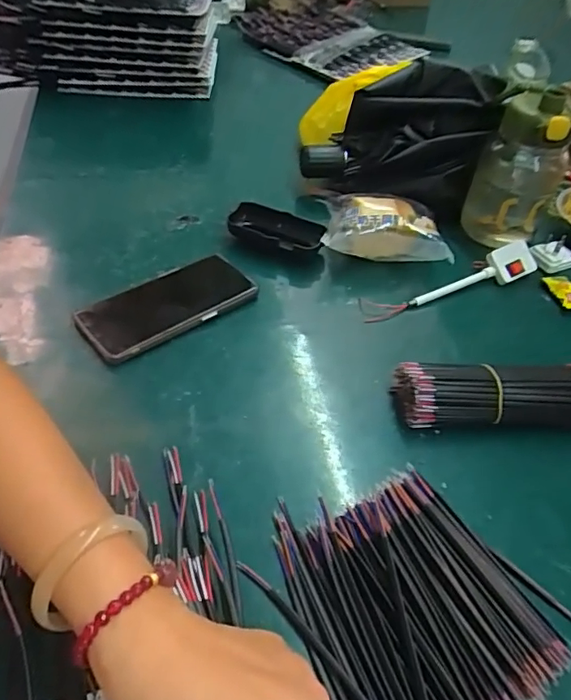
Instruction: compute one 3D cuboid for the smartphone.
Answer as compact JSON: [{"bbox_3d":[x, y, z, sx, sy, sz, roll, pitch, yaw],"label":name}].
[{"bbox_3d":[-0.113,-0.044,0.502,0.160,0.017,0.081,-30,56,-28],"label":"smartphone"}]

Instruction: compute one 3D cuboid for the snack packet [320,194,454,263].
[{"bbox_3d":[0.106,-0.133,0.566,0.131,0.053,0.088,3,51,-1],"label":"snack packet"}]

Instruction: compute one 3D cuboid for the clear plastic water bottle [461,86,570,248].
[{"bbox_3d":[0.253,-0.195,0.569,0.086,0.148,0.085,23,53,15],"label":"clear plastic water bottle"}]

